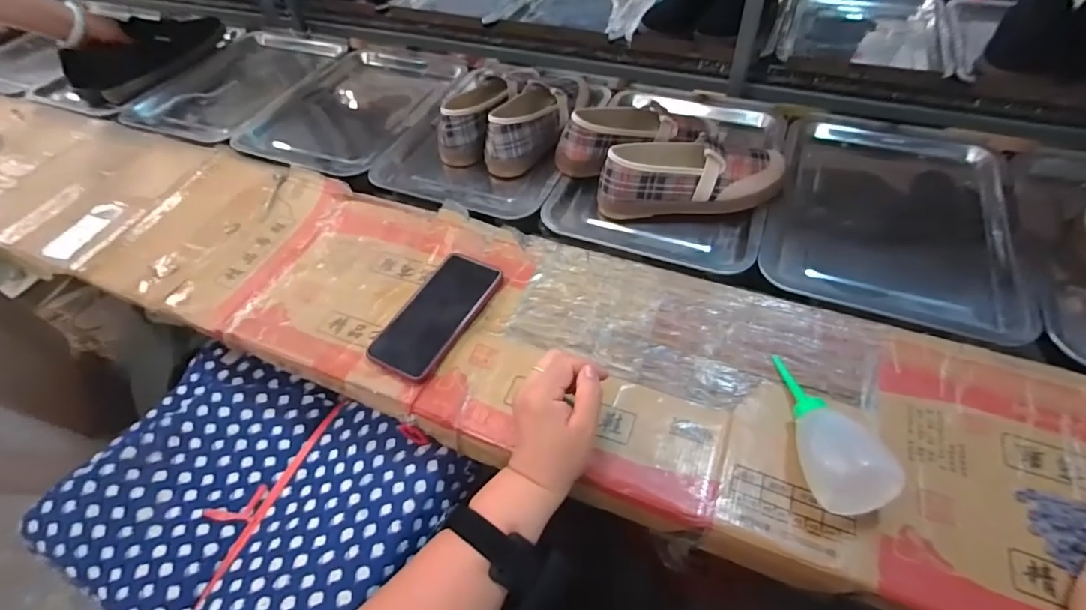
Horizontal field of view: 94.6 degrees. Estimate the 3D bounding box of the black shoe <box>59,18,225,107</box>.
[{"bbox_3d":[-0.766,-0.493,0.979,0.092,0.096,0.267,19,58,17],"label":"black shoe"}]

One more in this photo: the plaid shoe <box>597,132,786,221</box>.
[{"bbox_3d":[0.185,-0.155,0.629,0.223,0.086,0.071,0,55,4],"label":"plaid shoe"}]

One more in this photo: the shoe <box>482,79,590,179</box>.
[{"bbox_3d":[-0.009,-0.277,0.751,0.096,0.084,0.217,15,57,14],"label":"shoe"}]

